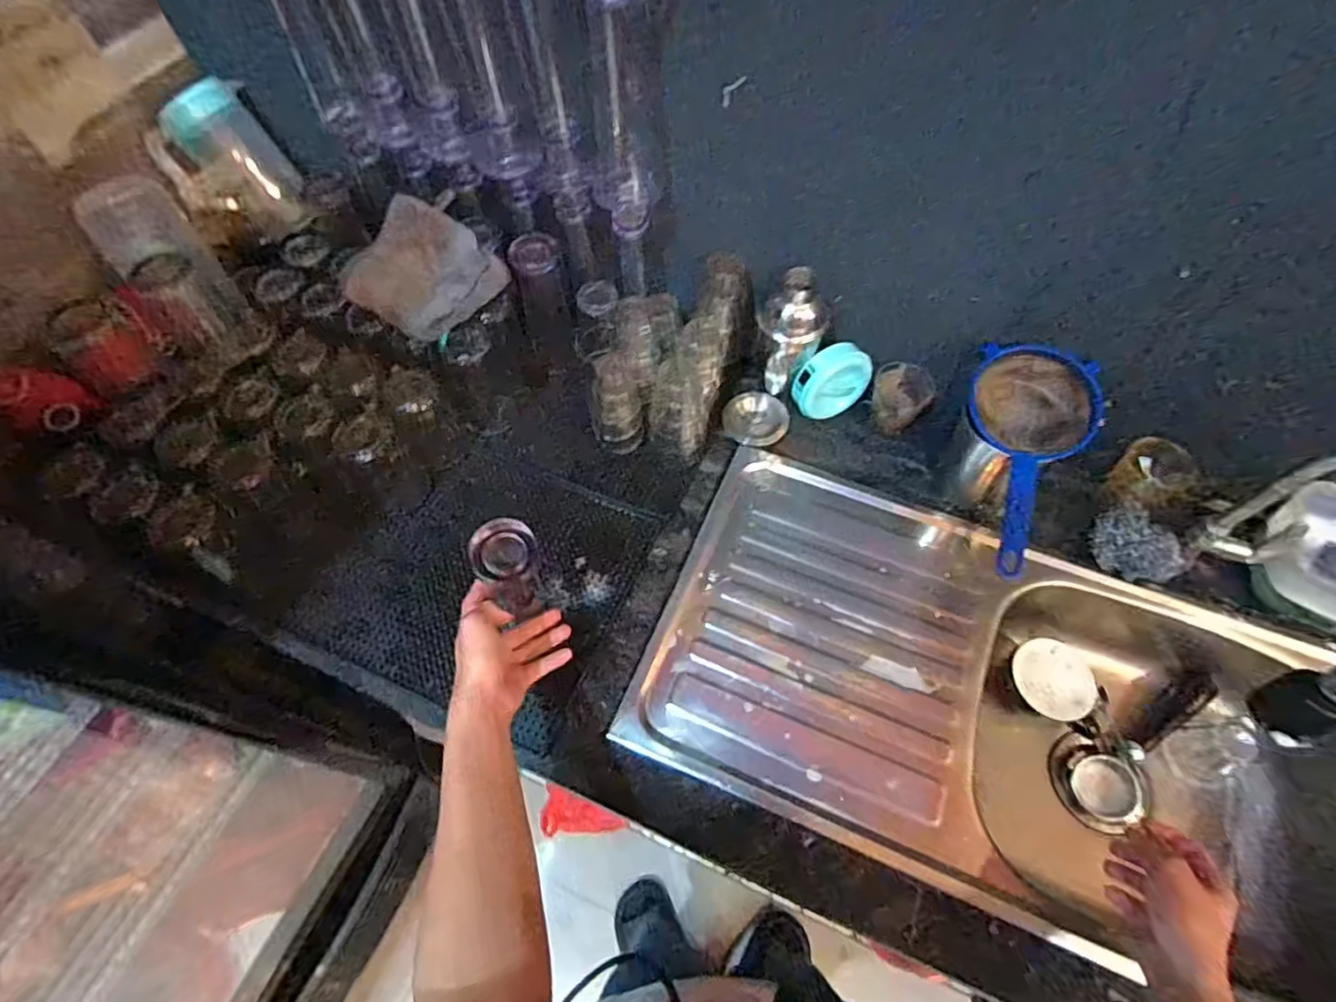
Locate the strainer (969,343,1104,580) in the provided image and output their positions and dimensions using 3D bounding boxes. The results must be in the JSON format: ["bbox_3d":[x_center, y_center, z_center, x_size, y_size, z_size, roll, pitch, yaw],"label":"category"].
[{"bbox_3d":[0.385,-0.042,0.682,0.130,0.068,0.262,15,74,8],"label":"strainer"}]

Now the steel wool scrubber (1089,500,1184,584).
[{"bbox_3d":[0.539,0.053,0.719,0.074,0.035,0.094,-31,64,-19],"label":"steel wool scrubber"}]

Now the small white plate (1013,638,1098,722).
[{"bbox_3d":[0.458,0.208,0.731,0.095,0.022,0.094,-28,63,-15],"label":"small white plate"}]

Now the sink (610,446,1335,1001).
[{"bbox_3d":[0.363,0.248,0.716,0.749,0.162,0.404,20,62,12],"label":"sink"}]

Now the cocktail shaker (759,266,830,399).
[{"bbox_3d":[0.153,-0.211,0.789,0.087,0.180,0.069,15,61,10],"label":"cocktail shaker"}]

